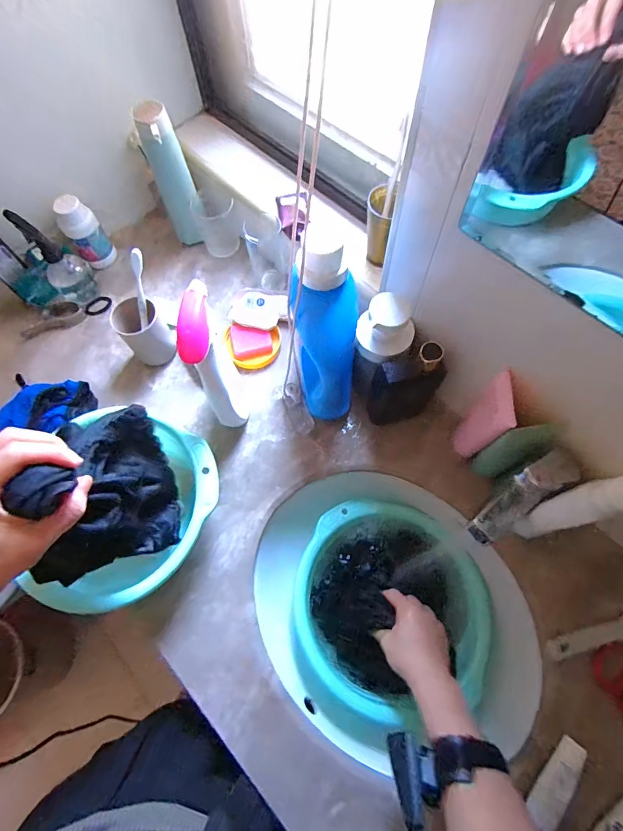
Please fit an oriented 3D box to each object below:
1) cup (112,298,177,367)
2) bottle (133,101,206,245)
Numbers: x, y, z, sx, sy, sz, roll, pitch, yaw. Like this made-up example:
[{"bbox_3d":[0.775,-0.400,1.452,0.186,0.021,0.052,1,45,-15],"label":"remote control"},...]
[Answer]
[{"bbox_3d":[-0.267,-0.132,0.649,0.063,0.108,0.069,-1,67,2],"label":"cup"},{"bbox_3d":[-0.235,-0.392,0.690,0.063,0.228,0.051,-20,67,-6],"label":"bottle"}]

